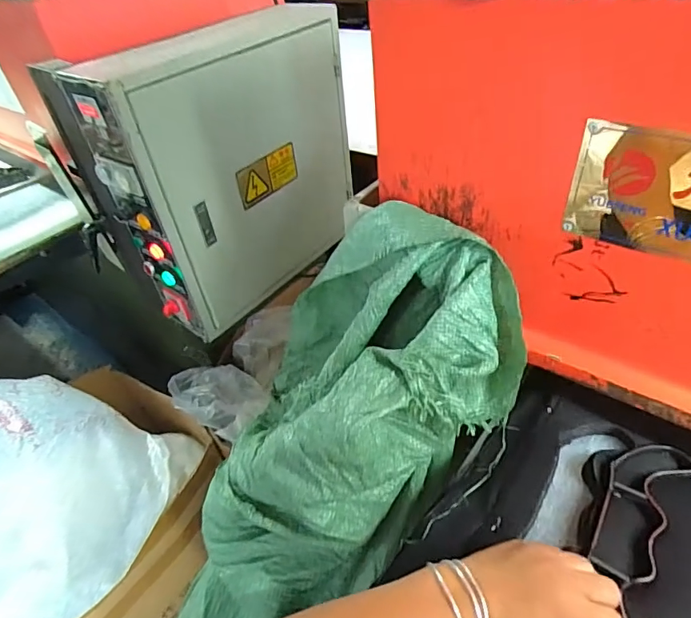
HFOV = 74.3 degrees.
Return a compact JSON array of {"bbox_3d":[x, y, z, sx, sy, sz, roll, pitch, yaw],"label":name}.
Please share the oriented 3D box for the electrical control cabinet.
[{"bbox_3d":[-0.237,-0.286,0.940,0.232,0.491,0.485,28,53,33],"label":"electrical control cabinet"}]

